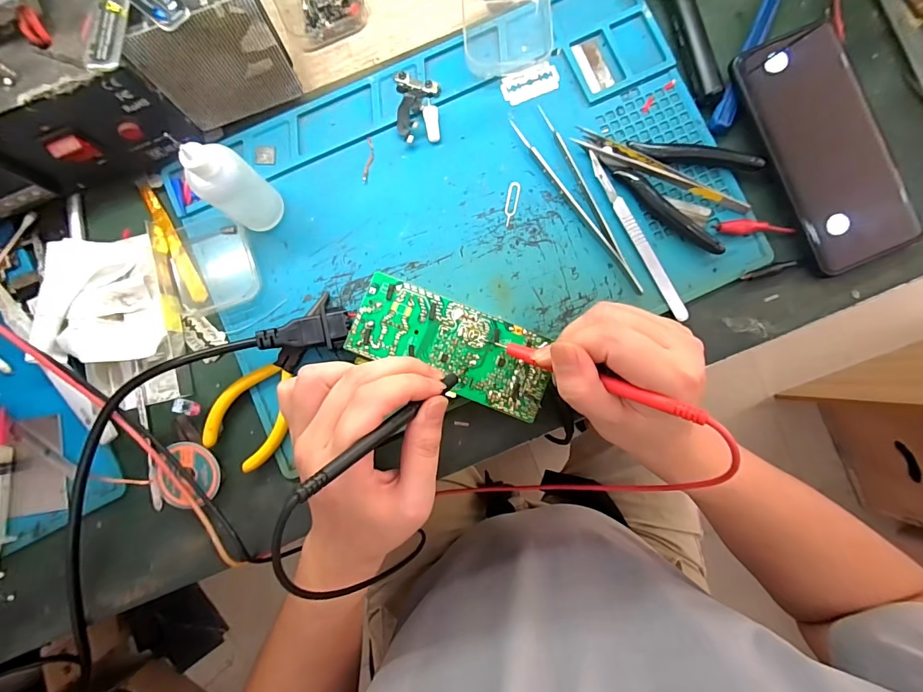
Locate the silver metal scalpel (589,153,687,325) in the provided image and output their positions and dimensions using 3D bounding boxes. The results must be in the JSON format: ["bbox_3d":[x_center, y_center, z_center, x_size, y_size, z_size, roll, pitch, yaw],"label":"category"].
[{"bbox_3d":[0.125,-0.078,0.297,0.010,0.005,0.132,-28,86,-1],"label":"silver metal scalpel"}]

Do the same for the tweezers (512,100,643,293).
[{"bbox_3d":[0.083,-0.102,0.299,0.025,0.009,0.150,-27,86,-1],"label":"tweezers"}]

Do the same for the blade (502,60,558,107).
[{"bbox_3d":[0.051,-0.194,0.309,0.043,0.004,0.021,-21,93,1],"label":"blade"}]

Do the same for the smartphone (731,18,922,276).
[{"bbox_3d":[0.257,-0.139,0.288,0.084,0.013,0.165,-22,92,0],"label":"smartphone"}]

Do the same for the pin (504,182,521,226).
[{"bbox_3d":[0.037,-0.103,0.305,0.008,0.004,0.033,12,89,2],"label":"pin"}]

